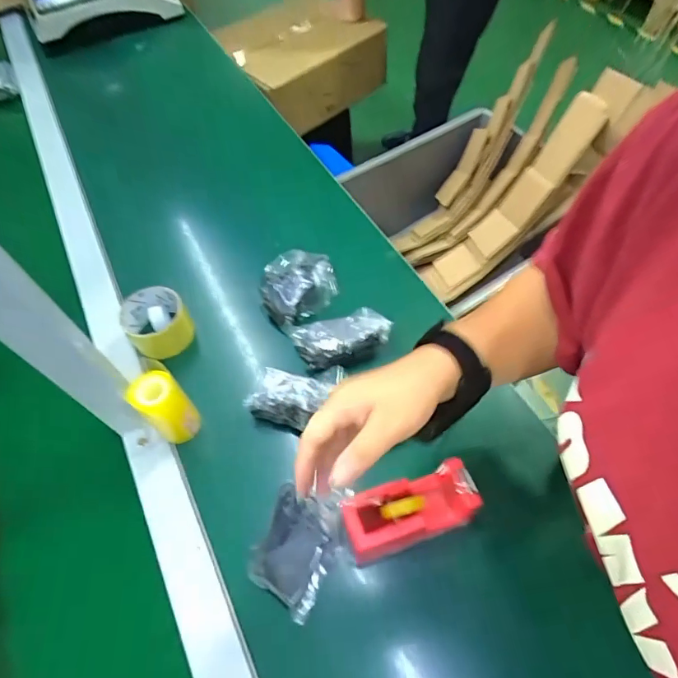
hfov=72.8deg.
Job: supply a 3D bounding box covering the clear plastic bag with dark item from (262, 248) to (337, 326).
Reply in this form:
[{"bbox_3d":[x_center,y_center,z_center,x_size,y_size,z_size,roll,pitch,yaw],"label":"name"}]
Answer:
[{"bbox_3d":[-0.055,-0.069,0.657,0.110,0.064,0.107,-10,58,-3],"label":"clear plastic bag with dark item"}]

